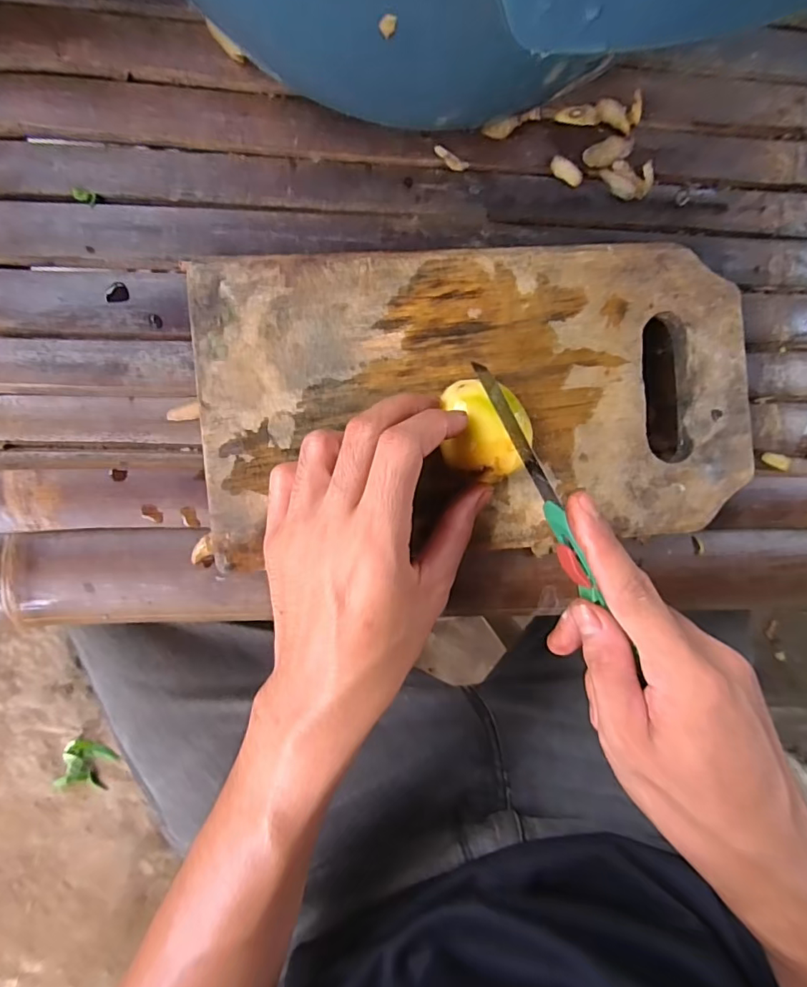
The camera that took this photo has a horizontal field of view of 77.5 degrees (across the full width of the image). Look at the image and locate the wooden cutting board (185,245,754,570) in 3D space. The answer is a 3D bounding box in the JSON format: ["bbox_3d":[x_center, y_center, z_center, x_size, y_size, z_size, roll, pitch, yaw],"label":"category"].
[{"bbox_3d":[0.041,-0.049,0.265,0.279,0.027,0.149,-5,95,-5],"label":"wooden cutting board"}]

